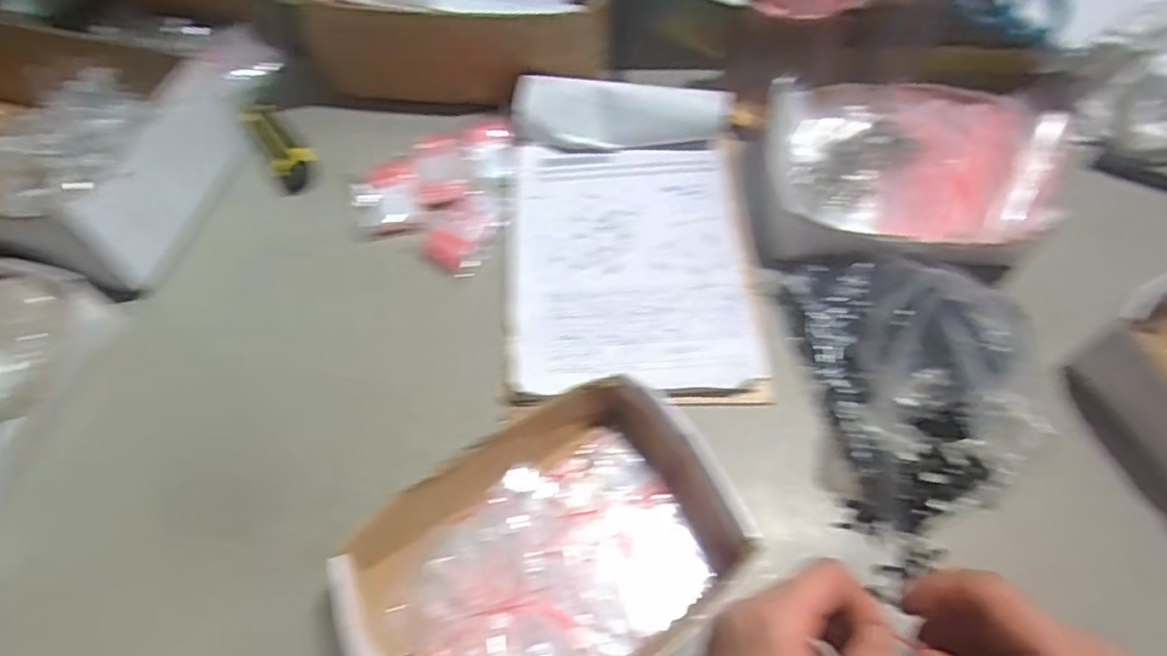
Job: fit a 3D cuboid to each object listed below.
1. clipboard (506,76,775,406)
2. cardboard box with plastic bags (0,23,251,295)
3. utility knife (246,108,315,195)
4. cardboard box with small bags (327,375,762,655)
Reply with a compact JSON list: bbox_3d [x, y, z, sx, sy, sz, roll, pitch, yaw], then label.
[{"bbox_3d":[0.044,-0.092,0.592,0.224,0.049,0.334,1,59,-3],"label":"clipboard"},{"bbox_3d":[-0.523,-0.183,0.602,0.316,0.120,0.259,8,60,6],"label":"cardboard box with plastic bags"},{"bbox_3d":[-0.320,-0.197,0.678,0.042,0.013,0.136,-29,65,-19],"label":"utility knife"},{"bbox_3d":[-0.027,0.154,0.430,0.252,0.061,0.177,-31,65,-20],"label":"cardboard box with small bags"}]

